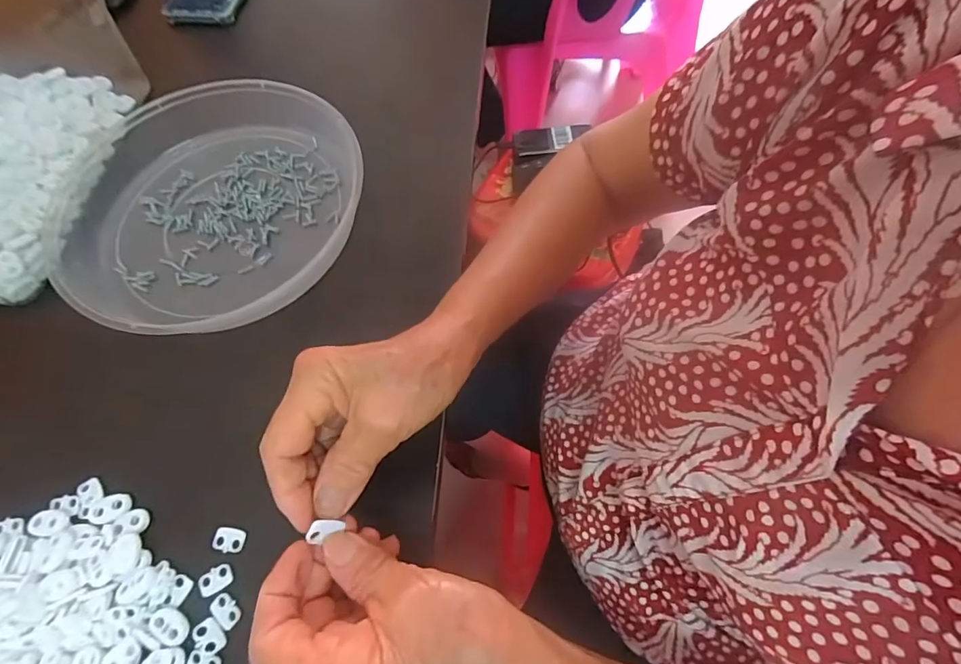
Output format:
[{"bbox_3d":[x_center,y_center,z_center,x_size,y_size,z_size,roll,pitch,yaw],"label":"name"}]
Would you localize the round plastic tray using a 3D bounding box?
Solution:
[{"bbox_3d":[-0.218,-0.111,0.376,0.229,0.039,0.227,-1,65,2],"label":"round plastic tray"}]

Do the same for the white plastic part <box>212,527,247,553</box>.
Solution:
[{"bbox_3d":[-0.152,0.126,0.282,0.019,0.004,0.013,7,66,5],"label":"white plastic part"}]

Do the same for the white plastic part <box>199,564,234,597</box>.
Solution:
[{"bbox_3d":[-0.155,0.145,0.272,0.018,0.004,0.013,-28,67,-10],"label":"white plastic part"}]

